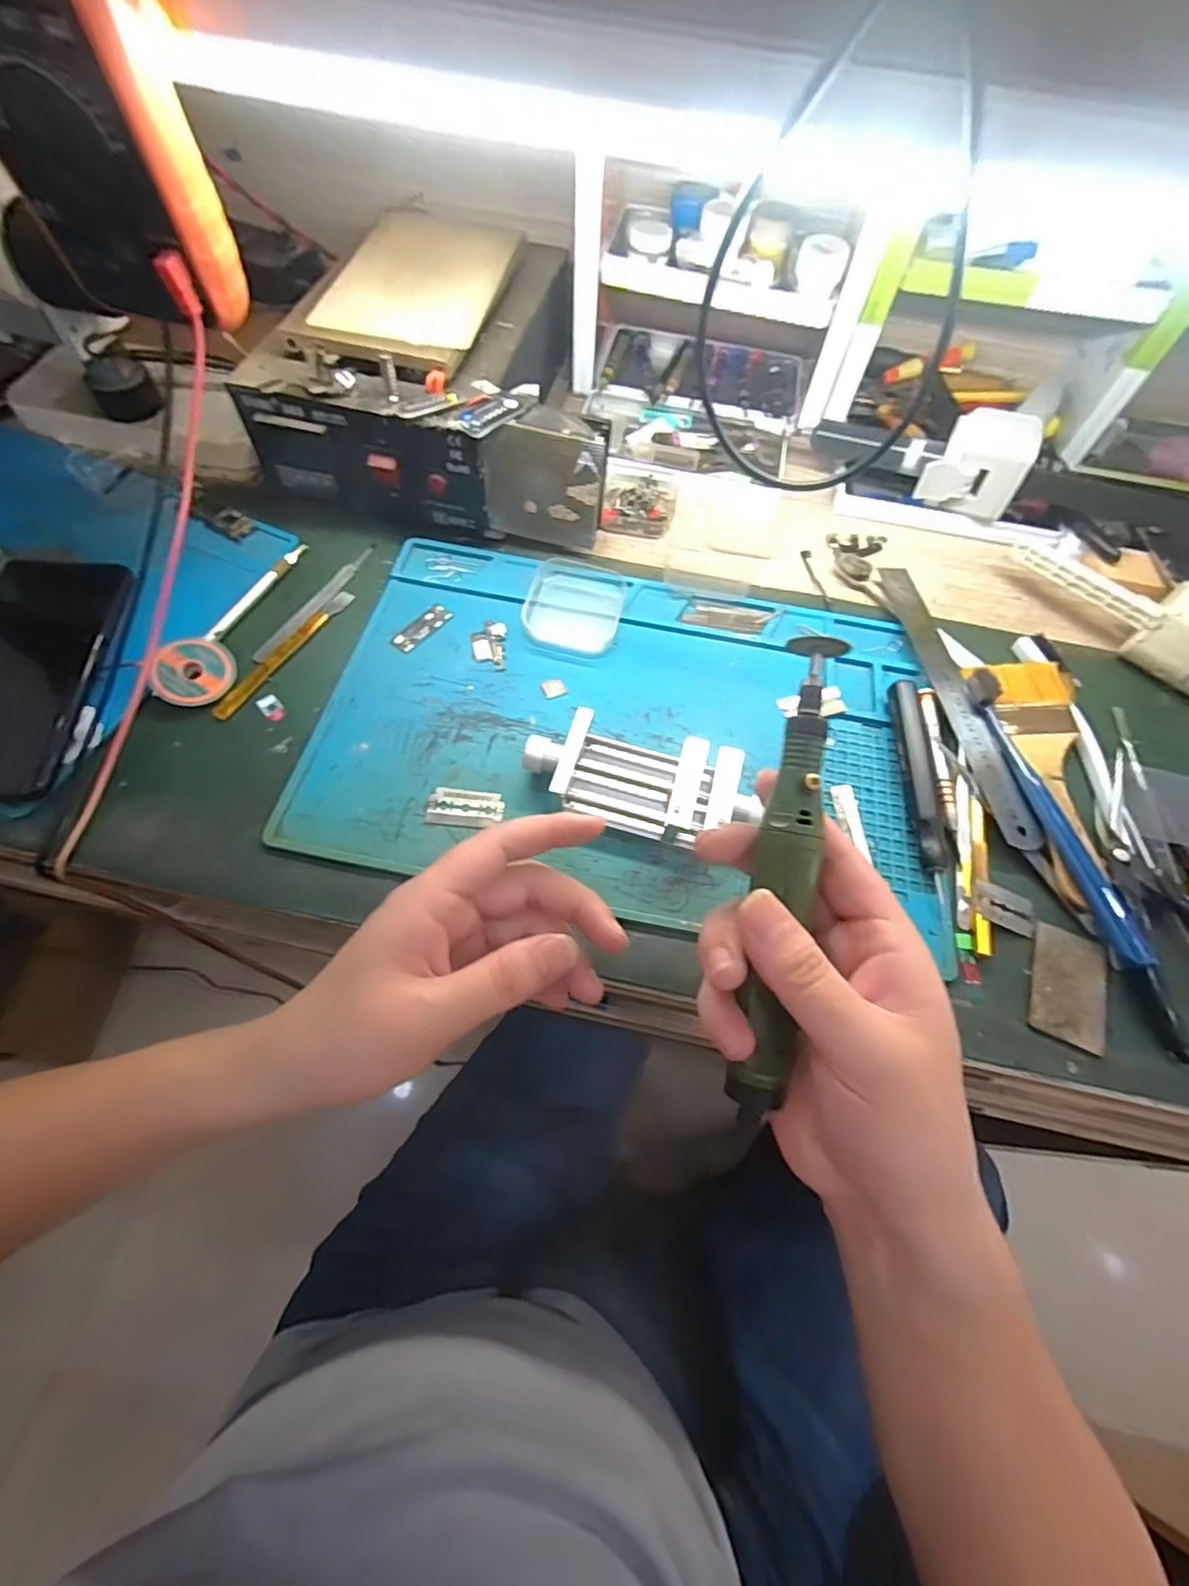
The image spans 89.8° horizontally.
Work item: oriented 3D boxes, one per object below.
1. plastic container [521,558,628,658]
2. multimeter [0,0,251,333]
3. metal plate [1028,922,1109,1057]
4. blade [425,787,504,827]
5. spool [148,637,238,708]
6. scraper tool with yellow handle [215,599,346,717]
[{"bbox_3d":[-0.013,-0.128,0.406,0.063,0.019,0.070,13,62,4],"label":"plastic container"},{"bbox_3d":[-0.223,-0.298,0.241,0.088,0.171,0.041,8,63,0],"label":"multimeter"},{"bbox_3d":[0.253,0.102,0.316,0.037,0.004,0.062,23,63,8],"label":"metal plate"},{"bbox_3d":[-0.074,0.009,0.342,0.042,0.004,0.022,6,73,-6],"label":"blade"},{"bbox_3d":[-0.246,-0.074,0.366,0.044,0.012,0.041,-37,91,-27],"label":"spool"},{"bbox_3d":[-0.200,-0.093,0.388,0.012,0.005,0.121,27,64,11],"label":"scraper tool with yellow handle"}]

